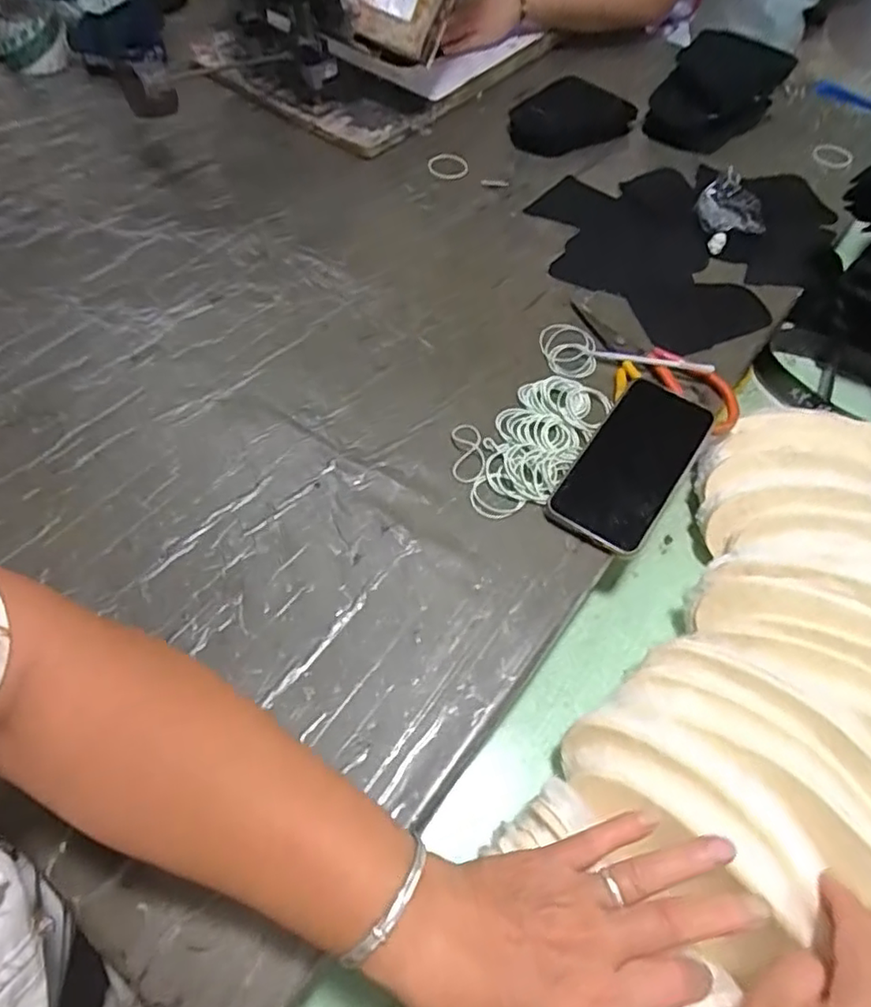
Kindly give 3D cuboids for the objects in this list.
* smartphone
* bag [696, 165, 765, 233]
[{"bbox_3d":[0.156,-0.033,0.490,0.074,0.010,0.158,30,66,22],"label":"smartphone"},{"bbox_3d":[0.323,-0.325,0.690,0.068,0.033,0.072,-5,57,-6],"label":"bag"}]

